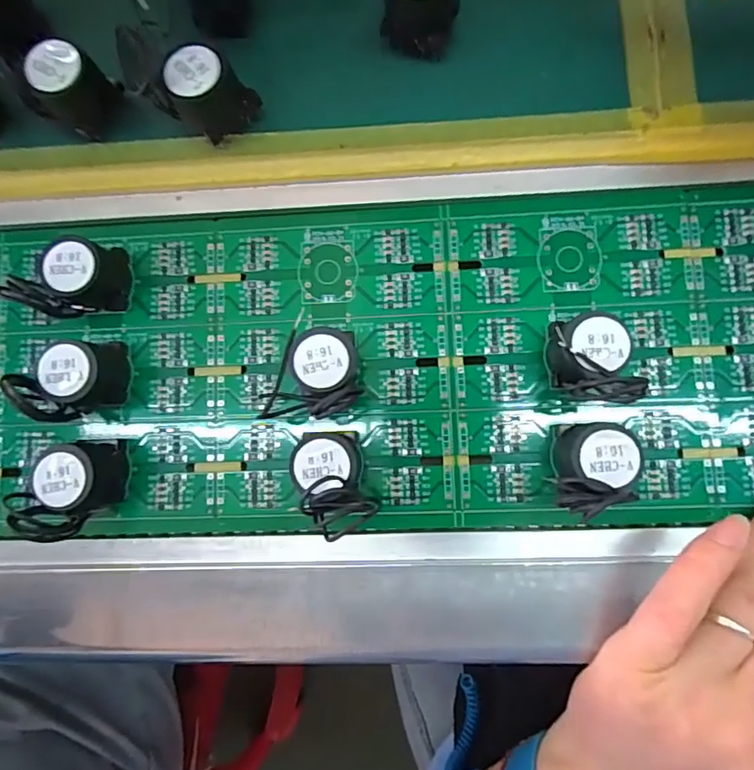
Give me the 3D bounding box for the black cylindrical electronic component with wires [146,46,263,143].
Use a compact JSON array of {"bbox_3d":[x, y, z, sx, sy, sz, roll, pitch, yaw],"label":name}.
[{"bbox_3d":[-0.064,-0.110,0.202,0.026,0.026,0.025,23,87,6],"label":"black cylindrical electronic component with wires"}]

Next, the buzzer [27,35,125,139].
[{"bbox_3d":[-0.120,-0.116,0.208,0.024,0.026,0.026,0,84,4],"label":"buzzer"}]

